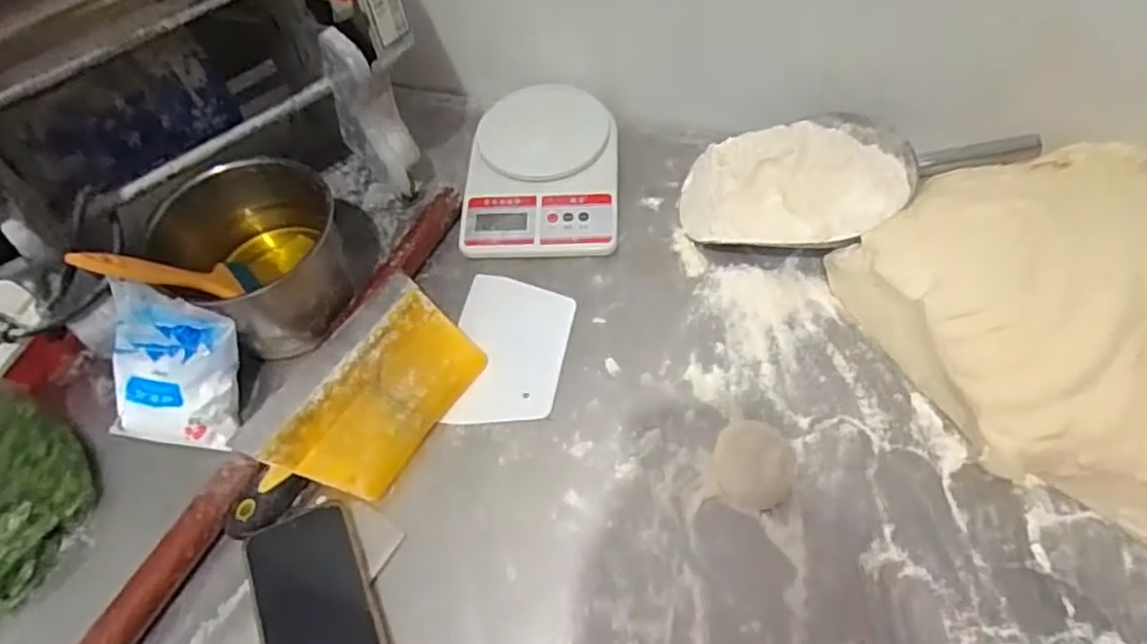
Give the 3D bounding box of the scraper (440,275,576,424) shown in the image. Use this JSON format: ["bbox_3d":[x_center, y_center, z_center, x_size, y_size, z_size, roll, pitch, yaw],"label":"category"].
[{"bbox_3d":[-0.057,0.023,0.595,0.101,0.007,0.147,6,58,8],"label":"scraper"}]

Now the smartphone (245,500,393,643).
[{"bbox_3d":[-0.177,0.207,0.470,0.078,0.017,0.157,-24,59,-11],"label":"smartphone"}]

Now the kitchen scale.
[{"bbox_3d":[-0.032,-0.158,0.693,0.151,0.032,0.210,-1,57,3],"label":"kitchen scale"}]

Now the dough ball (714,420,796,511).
[{"bbox_3d":[0.139,0.110,0.515,0.062,0.031,0.055,16,60,14],"label":"dough ball"}]

